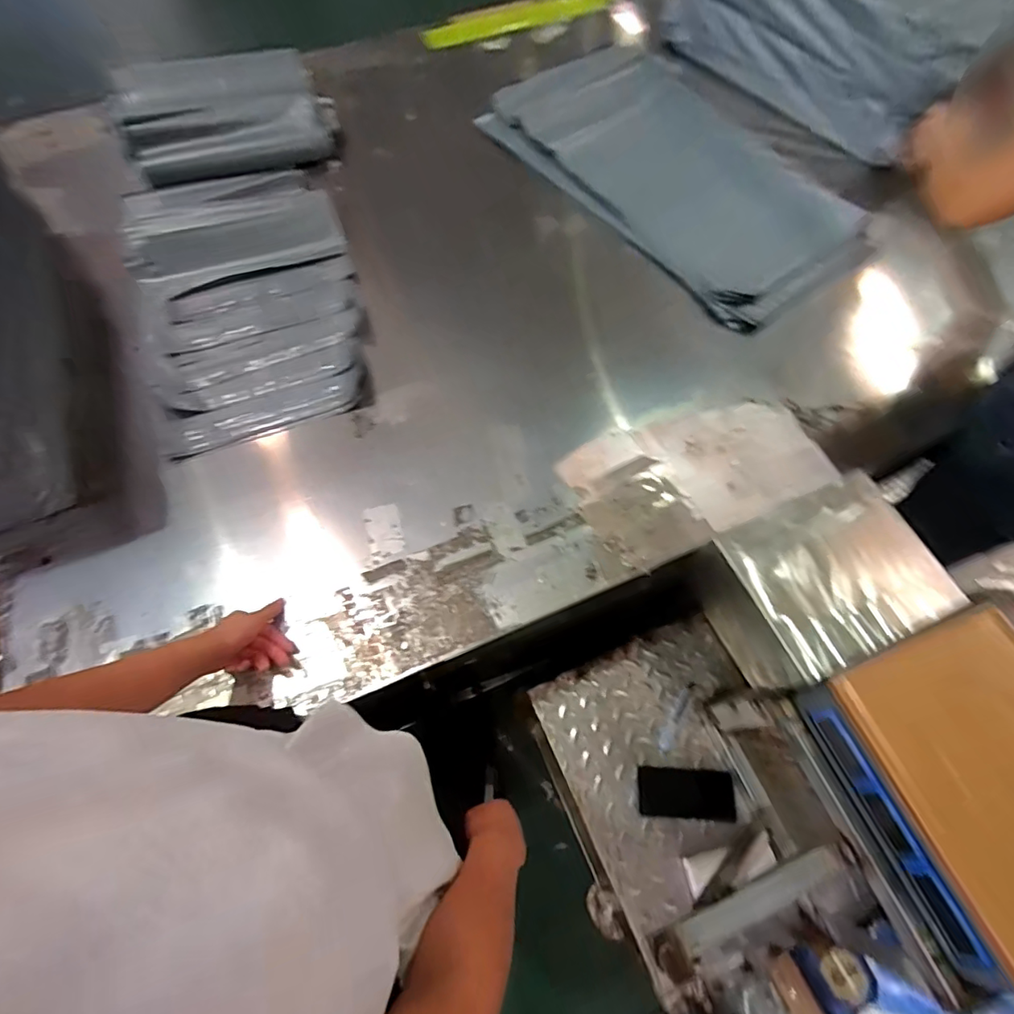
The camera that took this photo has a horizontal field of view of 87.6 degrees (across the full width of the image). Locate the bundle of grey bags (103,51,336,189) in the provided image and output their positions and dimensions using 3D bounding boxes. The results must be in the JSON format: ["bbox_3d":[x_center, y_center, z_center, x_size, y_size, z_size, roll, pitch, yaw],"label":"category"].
[{"bbox_3d":[-0.561,-0.777,1.039,0.400,0.084,0.250,-27,69,-12],"label":"bundle of grey bags"}]

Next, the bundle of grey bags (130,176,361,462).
[{"bbox_3d":[-0.449,-0.378,0.914,0.367,0.044,0.588,-22,68,-10],"label":"bundle of grey bags"}]

